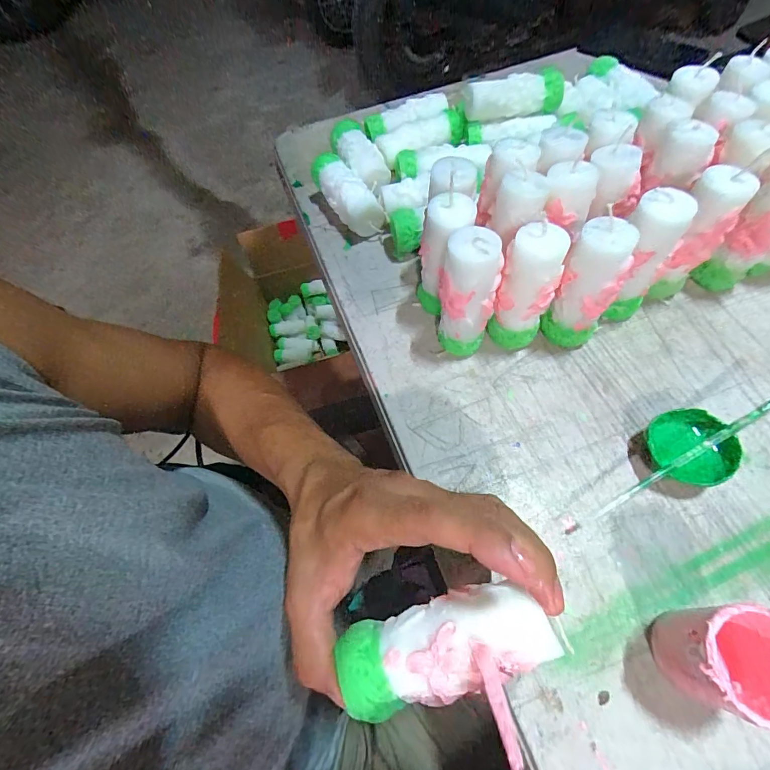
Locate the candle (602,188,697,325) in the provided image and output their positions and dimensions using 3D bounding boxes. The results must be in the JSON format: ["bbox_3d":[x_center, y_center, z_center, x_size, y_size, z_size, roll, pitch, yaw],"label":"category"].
[{"bbox_3d":[0.203,-0.097,0.322,0.039,0.109,0.032,-10,61,-1],"label":"candle"}]

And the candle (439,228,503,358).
[{"bbox_3d":[0.063,-0.067,0.315,0.044,0.109,0.041,5,61,7],"label":"candle"}]

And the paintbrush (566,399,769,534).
[{"bbox_3d":[0.209,0.049,0.273,0.194,0.012,0.006,-33,63,2],"label":"paintbrush"}]

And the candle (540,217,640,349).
[{"bbox_3d":[0.156,-0.072,0.311,0.039,0.108,0.034,40,71,23],"label":"candle"}]

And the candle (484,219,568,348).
[{"bbox_3d":[0.109,-0.070,0.313,0.040,0.107,0.034,21,65,15],"label":"candle"}]

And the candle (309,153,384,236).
[{"bbox_3d":[-0.041,-0.203,0.438,0.038,0.044,0.109,-25,62,-10],"label":"candle"}]

